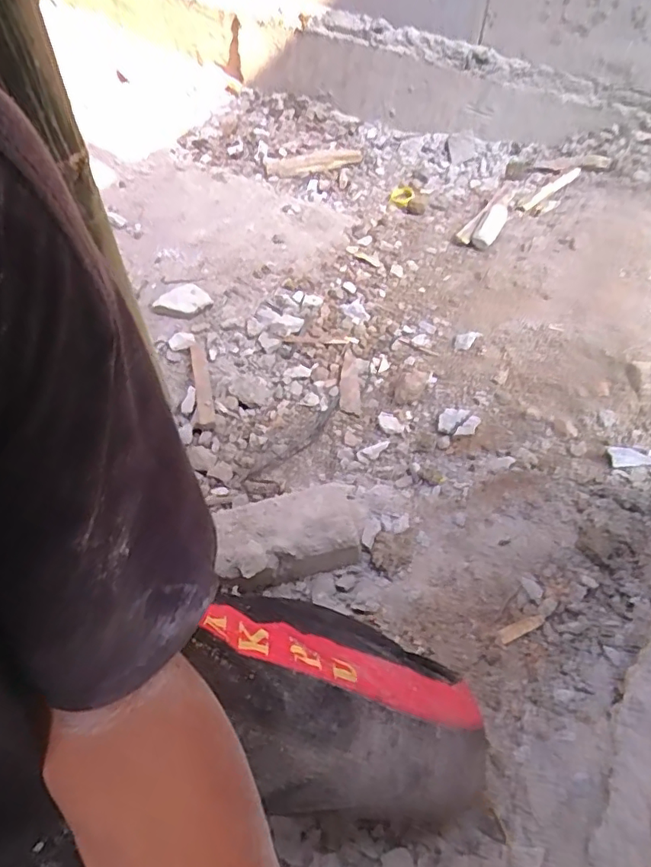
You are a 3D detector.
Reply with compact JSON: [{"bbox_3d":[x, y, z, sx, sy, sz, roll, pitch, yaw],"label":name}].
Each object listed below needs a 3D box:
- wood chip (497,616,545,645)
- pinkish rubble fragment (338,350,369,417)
[{"bbox_3d":[0.232,0.231,0.643,0.055,0.004,0.016,-27,59,3],"label":"wood chip"},{"bbox_3d":[0.048,-0.088,0.939,0.045,0.017,0.131,3,57,3],"label":"pinkish rubble fragment"}]

